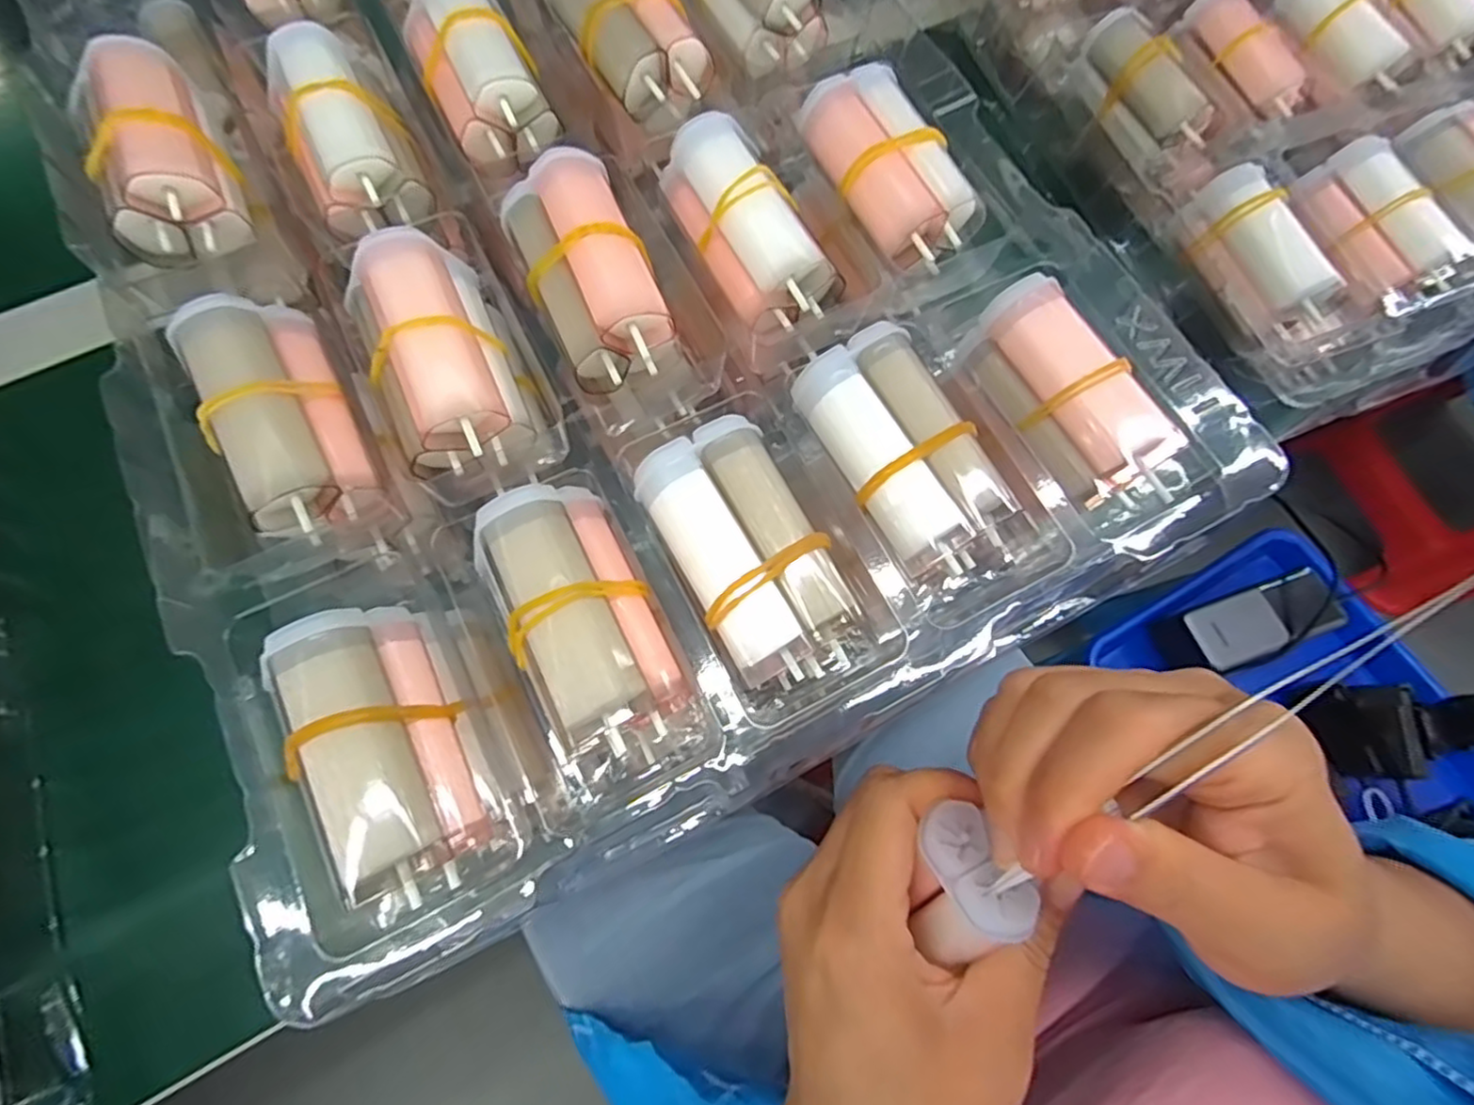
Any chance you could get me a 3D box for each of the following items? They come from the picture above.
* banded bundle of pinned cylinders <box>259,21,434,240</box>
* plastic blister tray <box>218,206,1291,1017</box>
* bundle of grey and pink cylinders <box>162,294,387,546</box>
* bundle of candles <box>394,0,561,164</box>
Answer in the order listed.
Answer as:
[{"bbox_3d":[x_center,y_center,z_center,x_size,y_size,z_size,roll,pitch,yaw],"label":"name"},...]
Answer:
[{"bbox_3d":[-0.130,-0.140,0.216,0.035,0.025,0.069,-23,85,-9],"label":"banded bundle of pinned cylinders"},{"bbox_3d":[0.008,0.003,0.184,0.272,0.048,0.107,-30,74,-10],"label":"plastic blister tray"},{"bbox_3d":[-0.126,-0.038,0.182,0.032,0.027,0.066,-26,74,-9],"label":"bundle of grey and pink cylinders"},{"bbox_3d":[-0.090,-0.168,0.224,0.036,0.025,0.062,-24,73,-9],"label":"bundle of candles"}]

